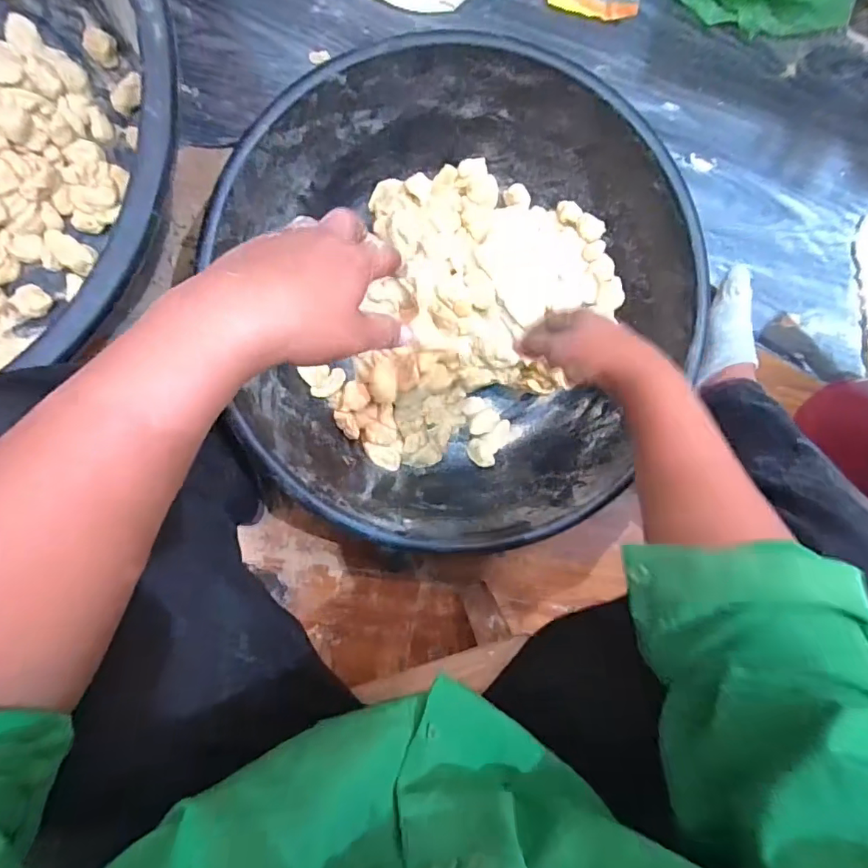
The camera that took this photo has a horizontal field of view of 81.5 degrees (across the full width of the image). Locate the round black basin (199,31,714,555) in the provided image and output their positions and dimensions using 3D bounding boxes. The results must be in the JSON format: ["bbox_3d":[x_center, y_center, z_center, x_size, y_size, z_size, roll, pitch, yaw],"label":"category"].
[{"bbox_3d":[0.022,-0.155,0.621,0.512,0.176,0.529,0,95,-2],"label":"round black basin"}]

